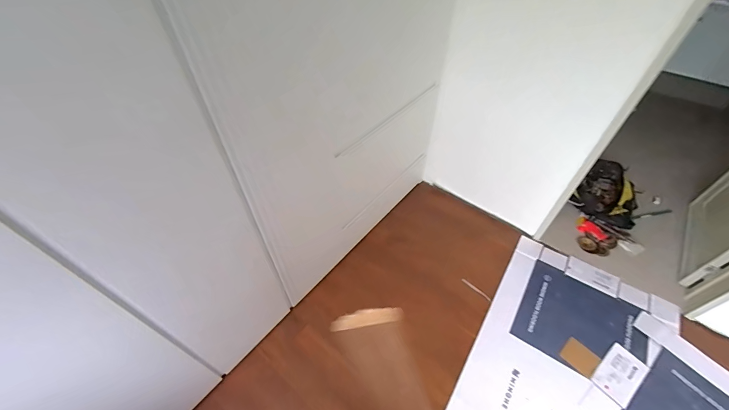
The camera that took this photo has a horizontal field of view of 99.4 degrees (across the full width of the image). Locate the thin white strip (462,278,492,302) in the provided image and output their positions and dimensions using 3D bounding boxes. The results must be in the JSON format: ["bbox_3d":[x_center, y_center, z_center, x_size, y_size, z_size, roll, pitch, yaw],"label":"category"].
[{"bbox_3d":[0.612,0.462,1.686,0.176,0.007,0.022,35,58,27],"label":"thin white strip"}]

